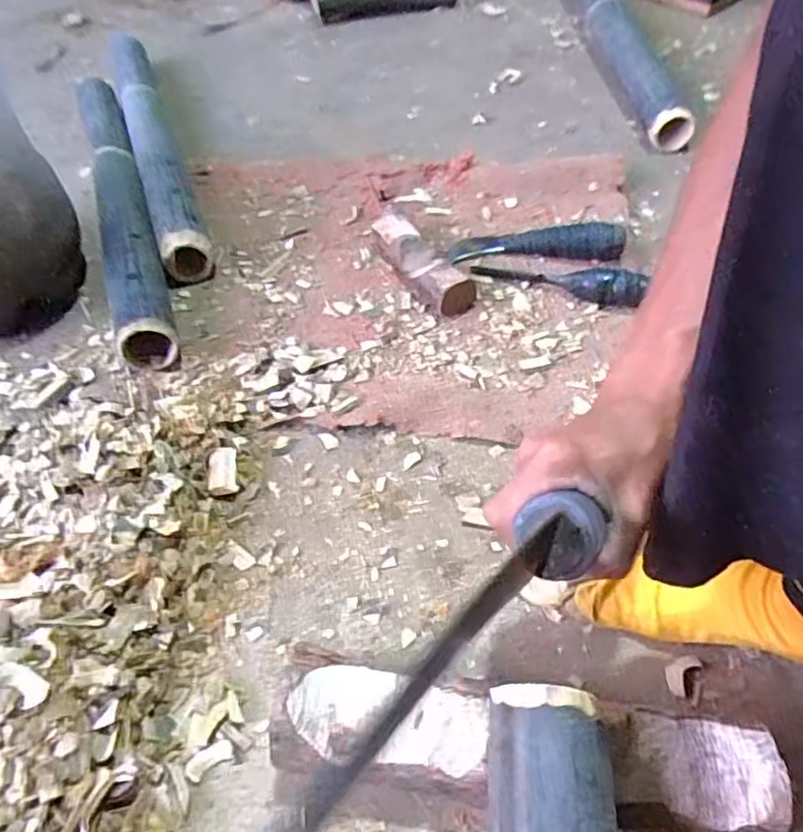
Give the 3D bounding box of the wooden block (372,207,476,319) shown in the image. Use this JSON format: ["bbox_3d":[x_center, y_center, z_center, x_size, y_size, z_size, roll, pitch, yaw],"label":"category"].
[{"bbox_3d":[0.024,-0.183,0.707,0.061,0.040,0.172,-21,55,-15],"label":"wooden block"}]

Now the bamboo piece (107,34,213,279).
[{"bbox_3d":[-0.375,-0.428,0.905,0.063,0.056,0.674,-18,55,-13],"label":"bamboo piece"}]

